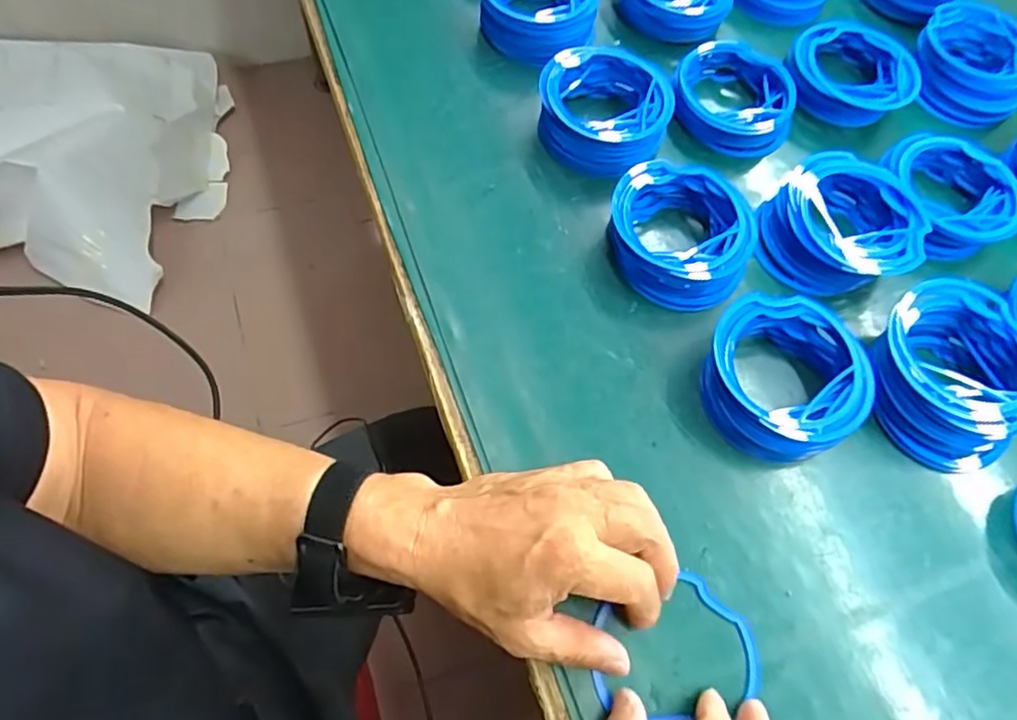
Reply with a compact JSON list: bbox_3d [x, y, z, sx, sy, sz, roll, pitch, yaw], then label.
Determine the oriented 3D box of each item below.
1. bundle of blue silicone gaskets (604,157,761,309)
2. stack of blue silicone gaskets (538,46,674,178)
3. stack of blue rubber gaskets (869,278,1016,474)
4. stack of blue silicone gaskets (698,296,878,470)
[{"bbox_3d":[0.121,-0.091,0.445,0.098,0.041,0.097,1,66,-2],"label":"bundle of blue silicone gaskets"},{"bbox_3d":[0.073,-0.196,0.490,0.104,0.032,0.099,29,68,10],"label":"stack of blue silicone gaskets"},{"bbox_3d":[0.290,0.004,0.414,0.095,0.039,0.115,35,69,12],"label":"stack of blue rubber gaskets"},{"bbox_3d":[0.176,0.010,0.404,0.099,0.038,0.104,22,67,7],"label":"stack of blue silicone gaskets"}]

